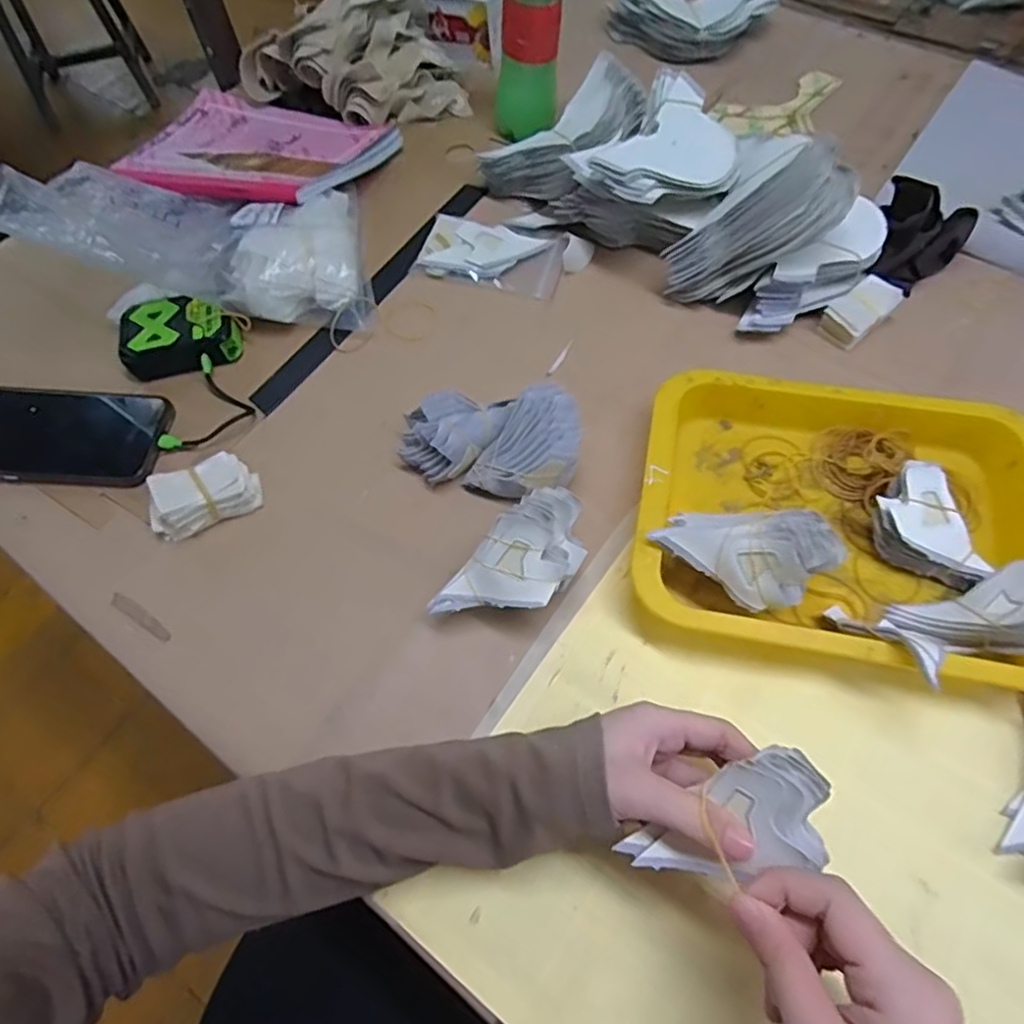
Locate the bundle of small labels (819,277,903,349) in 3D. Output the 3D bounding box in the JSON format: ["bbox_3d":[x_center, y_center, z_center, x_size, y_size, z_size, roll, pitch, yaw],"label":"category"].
[{"bbox_3d":[0.285,-0.164,0.527,0.059,0.025,0.036,-38,66,-15],"label":"bundle of small labels"}]

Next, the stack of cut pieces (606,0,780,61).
[{"bbox_3d":[0.208,-0.580,0.744,0.147,0.051,0.140,40,71,22],"label":"stack of cut pieces"}]

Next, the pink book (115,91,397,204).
[{"bbox_3d":[-0.261,-0.368,0.647,0.245,0.038,0.178,21,65,13],"label":"pink book"}]

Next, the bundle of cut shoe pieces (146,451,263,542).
[{"bbox_3d":[-0.225,-0.010,0.469,0.074,0.047,0.034,-28,64,-11],"label":"bundle of cut shoe pieces"}]

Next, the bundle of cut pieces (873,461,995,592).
[{"bbox_3d":[0.272,0.013,0.419,0.057,0.044,0.084,-20,63,-7],"label":"bundle of cut pieces"}]

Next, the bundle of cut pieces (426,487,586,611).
[{"bbox_3d":[0.006,0.039,0.409,0.107,0.072,0.051,-38,66,-15],"label":"bundle of cut pieces"}]

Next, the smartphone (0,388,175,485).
[{"bbox_3d":[-0.357,-0.063,0.514,0.159,0.017,0.086,4,66,-4],"label":"smartphone"}]

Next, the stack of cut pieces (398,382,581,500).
[{"bbox_3d":[-0.015,-0.054,0.469,0.130,0.060,0.073,13,64,10],"label":"stack of cut pieces"}]

